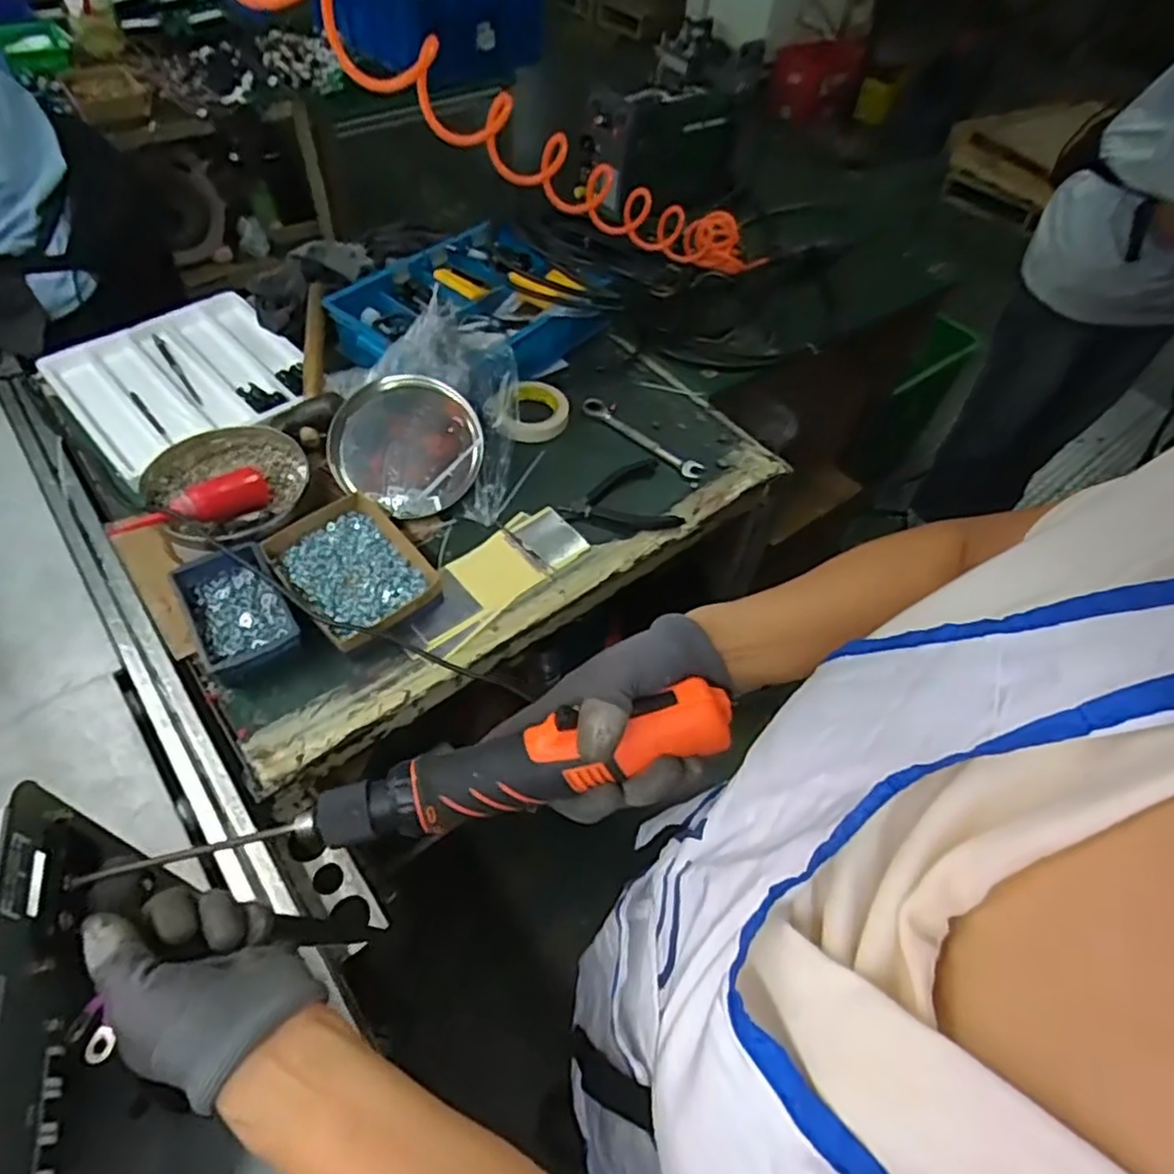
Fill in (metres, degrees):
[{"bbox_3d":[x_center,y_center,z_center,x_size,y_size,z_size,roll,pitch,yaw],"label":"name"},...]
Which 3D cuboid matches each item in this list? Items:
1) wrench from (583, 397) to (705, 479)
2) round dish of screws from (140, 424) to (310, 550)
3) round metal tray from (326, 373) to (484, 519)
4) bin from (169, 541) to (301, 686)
[{"bbox_3d":[0.079,-0.217,0.995,0.208,0.006,0.034,35,60,18],"label":"wrench"},{"bbox_3d":[-0.446,-0.116,0.832,0.181,0.053,0.192,2,55,-3],"label":"round dish of screws"},{"bbox_3d":[-0.228,-0.182,0.879,0.177,0.029,0.174,2,79,-9],"label":"round metal tray"},{"bbox_3d":[-0.375,0.028,0.745,0.096,0.051,0.149,-25,61,-20],"label":"bin"}]

